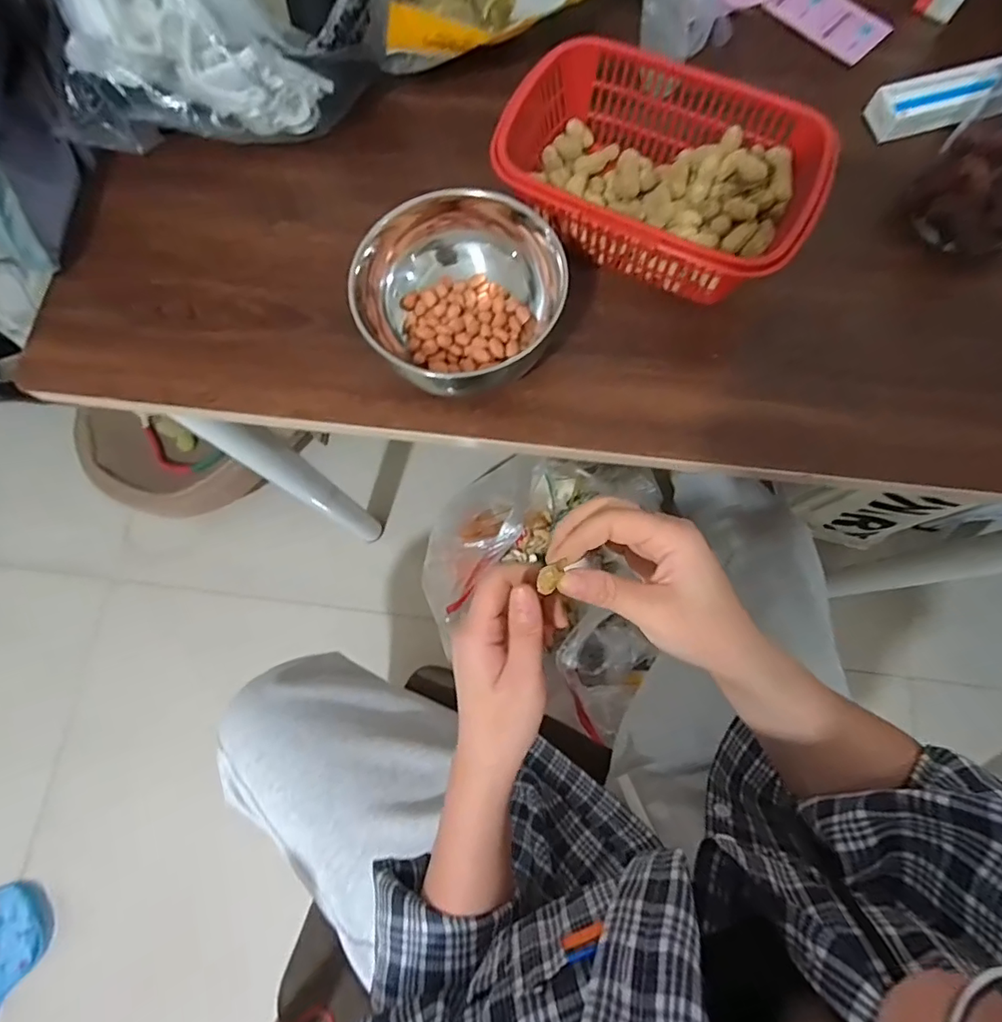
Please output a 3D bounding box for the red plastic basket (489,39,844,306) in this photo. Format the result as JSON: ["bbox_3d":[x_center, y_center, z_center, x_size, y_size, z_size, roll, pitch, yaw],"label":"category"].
[{"bbox_3d":[0.105,-0.223,0.343,0.196,0.055,0.132,28,78,8],"label":"red plastic basket"}]

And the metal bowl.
[{"bbox_3d":[-0.026,-0.137,0.329,0.121,0.061,0.107,16,77,5],"label":"metal bowl"}]

